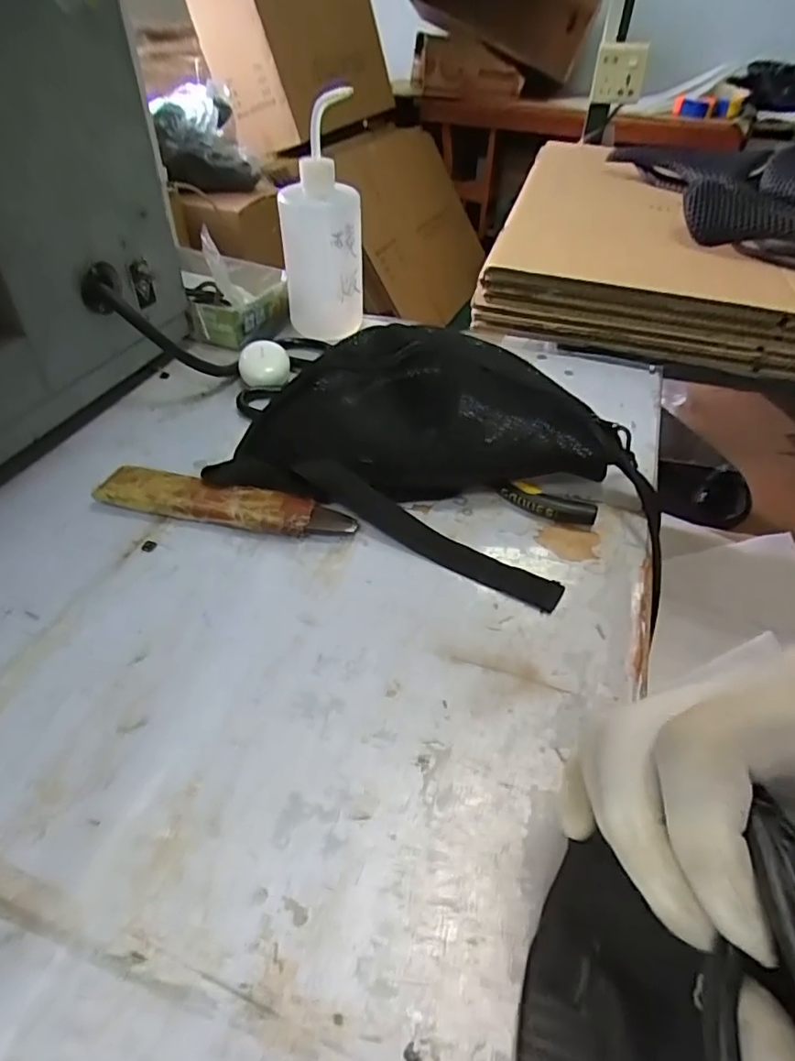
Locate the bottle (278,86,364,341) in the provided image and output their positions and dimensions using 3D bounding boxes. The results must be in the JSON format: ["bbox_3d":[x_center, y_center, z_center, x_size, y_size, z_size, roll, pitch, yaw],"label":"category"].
[{"bbox_3d":[-0.077,-0.305,0.575,0.078,0.210,0.071,-5,45,-8],"label":"bottle"}]

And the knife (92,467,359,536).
[{"bbox_3d":[-0.122,-0.018,0.414,0.182,0.017,0.035,9,45,7],"label":"knife"}]

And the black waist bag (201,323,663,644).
[{"bbox_3d":[0.040,-0.068,0.421,0.320,0.089,0.177,18,46,15],"label":"black waist bag"}]

